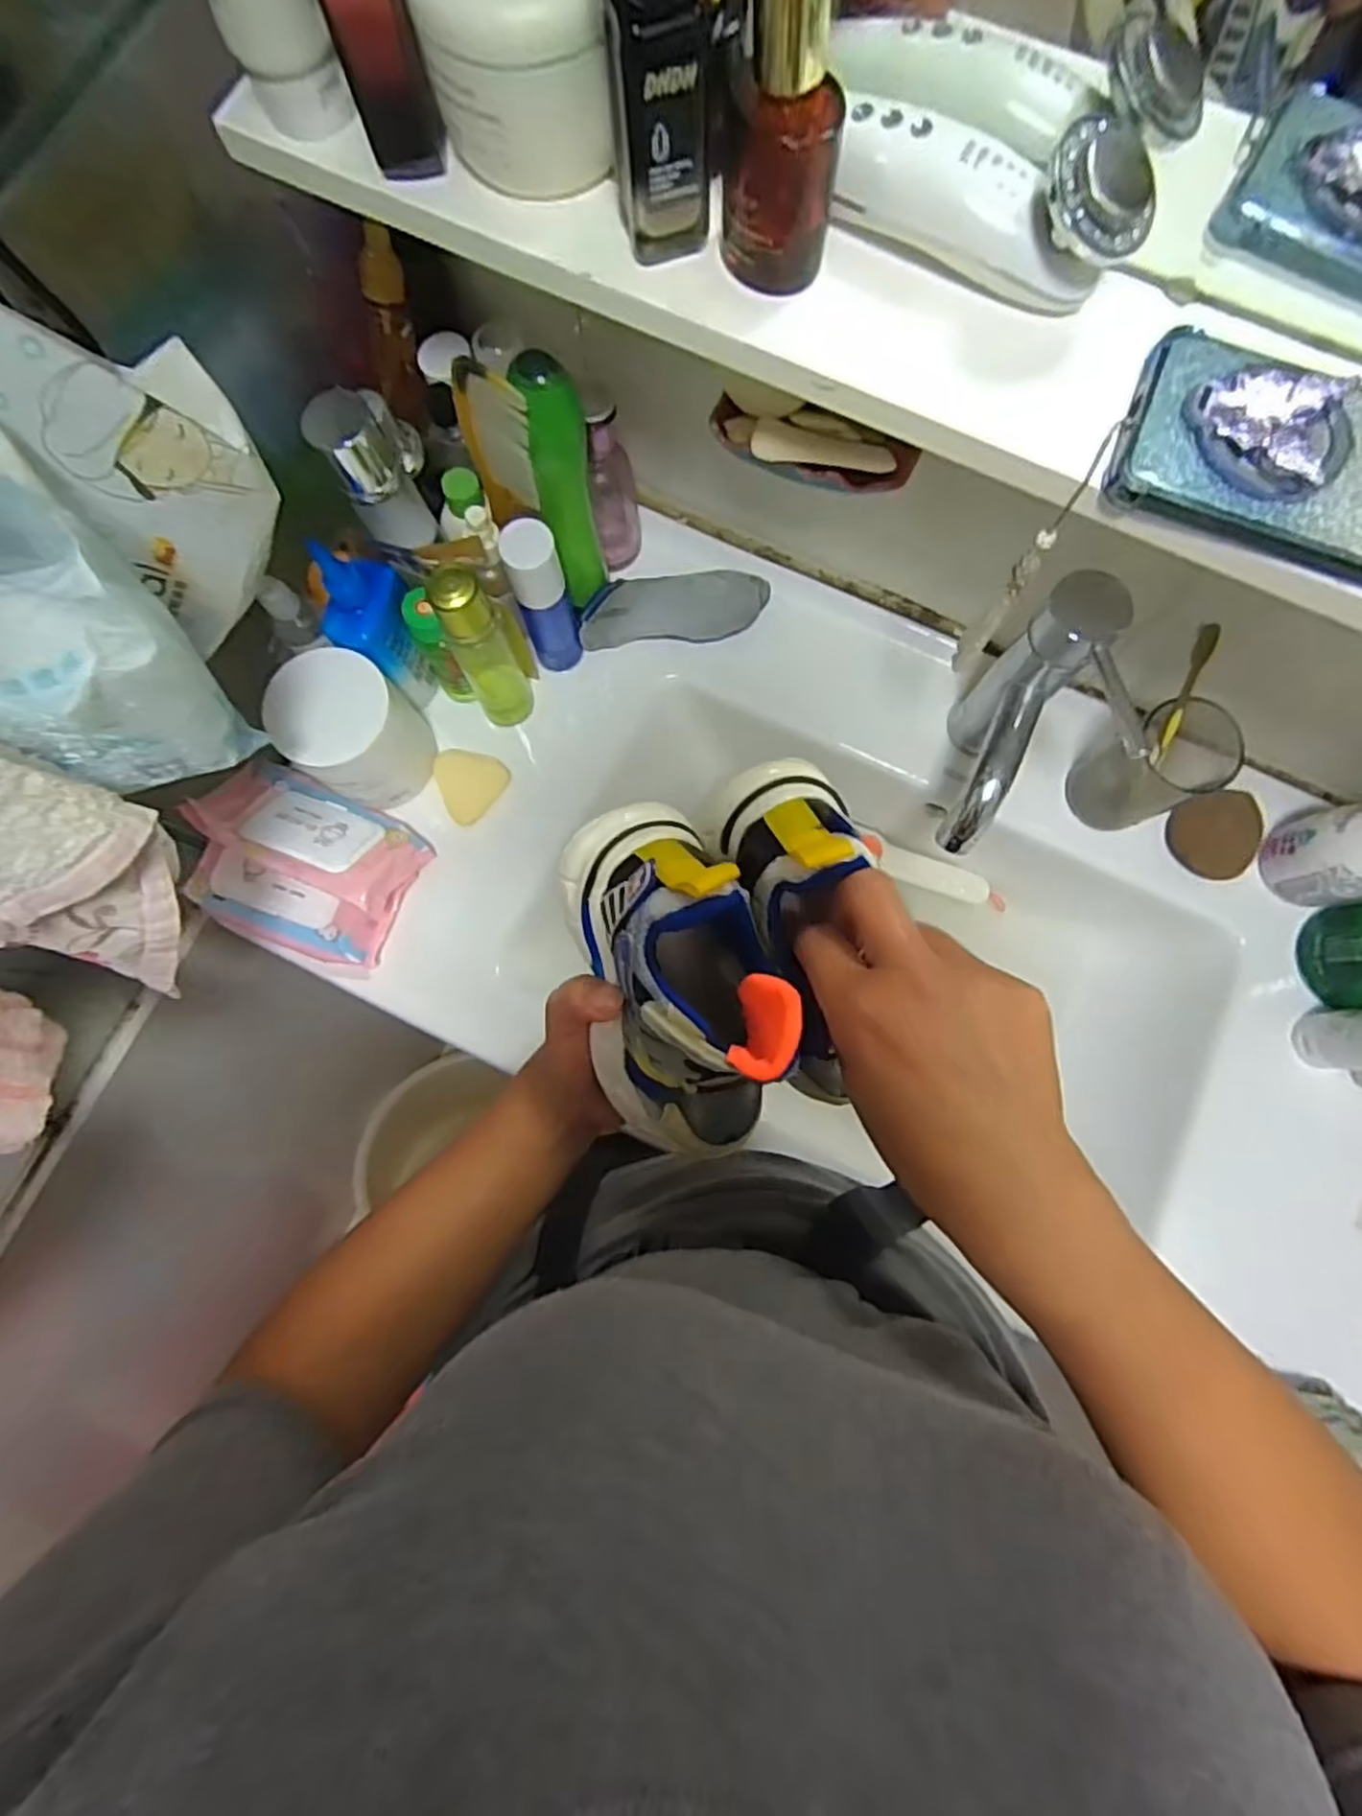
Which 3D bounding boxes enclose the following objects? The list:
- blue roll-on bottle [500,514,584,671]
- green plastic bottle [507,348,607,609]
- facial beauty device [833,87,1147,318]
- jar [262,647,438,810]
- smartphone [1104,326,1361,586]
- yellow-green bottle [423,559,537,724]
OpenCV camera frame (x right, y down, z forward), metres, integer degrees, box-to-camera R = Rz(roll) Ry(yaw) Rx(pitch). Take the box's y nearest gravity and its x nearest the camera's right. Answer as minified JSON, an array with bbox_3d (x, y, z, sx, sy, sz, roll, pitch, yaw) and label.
[{"bbox_3d":[-0.103,-0.235,0.569,0.037,0.136,0.037,0,80,0],"label":"blue roll-on bottle"},{"bbox_3d":[-0.080,-0.285,0.520,0.034,0.190,0.039,15,80,3],"label":"green plastic bottle"},{"bbox_3d":[0.124,-0.293,0.301,0.127,0.051,0.047,35,82,6],"label":"facial beauty device"},{"bbox_3d":[-0.252,-0.136,0.572,0.086,0.103,0.093,0,80,0],"label":"jar"},{"bbox_3d":[0.261,-0.175,0.292,0.163,0.014,0.083,20,80,4],"label":"smartphone"},{"bbox_3d":[-0.146,-0.188,0.549,0.040,0.157,0.038,0,80,0],"label":"yellow-green bottle"}]

